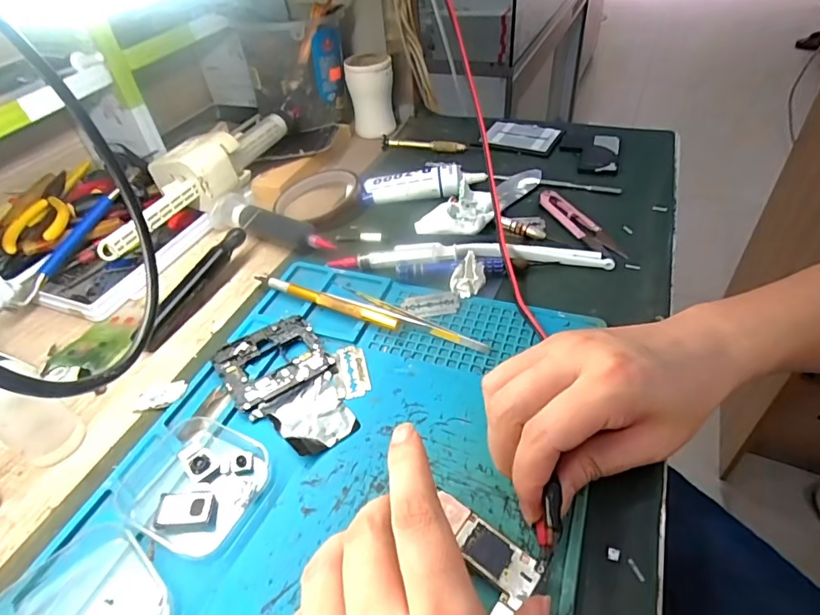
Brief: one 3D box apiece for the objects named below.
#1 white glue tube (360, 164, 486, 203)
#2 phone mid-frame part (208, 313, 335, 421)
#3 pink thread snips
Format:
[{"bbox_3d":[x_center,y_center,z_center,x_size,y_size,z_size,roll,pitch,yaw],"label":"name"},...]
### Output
[{"bbox_3d":[0.012,-0.115,0.461,0.113,0.029,0.036,-2,43,4],"label":"white glue tube"},{"bbox_3d":[-0.090,0.036,0.324,0.066,0.008,0.062,-29,47,-23],"label":"phone mid-frame part"},{"bbox_3d":[0.143,-0.073,0.418,0.019,0.007,0.103,-18,44,-13],"label":"pink thread snips"}]

